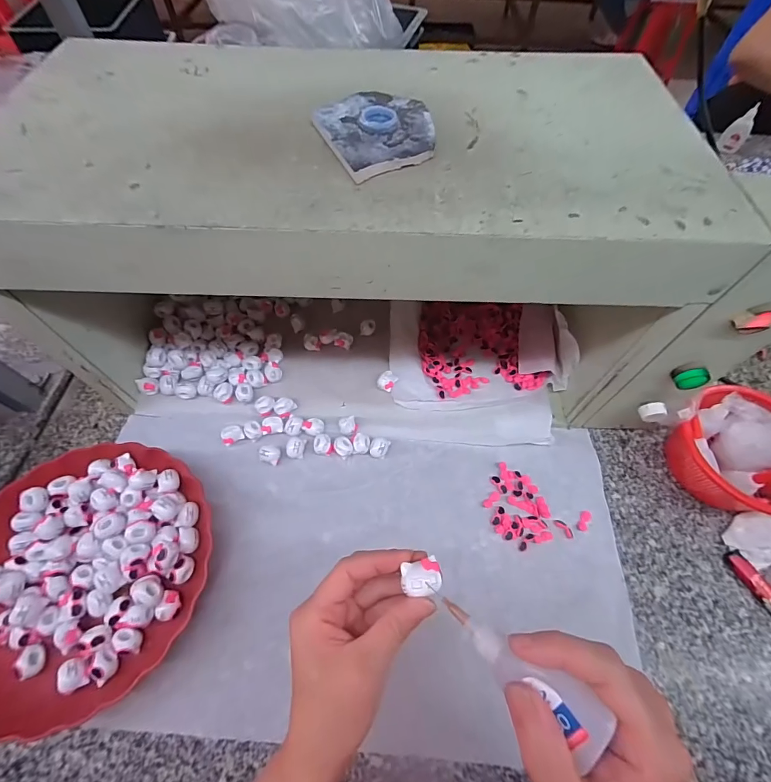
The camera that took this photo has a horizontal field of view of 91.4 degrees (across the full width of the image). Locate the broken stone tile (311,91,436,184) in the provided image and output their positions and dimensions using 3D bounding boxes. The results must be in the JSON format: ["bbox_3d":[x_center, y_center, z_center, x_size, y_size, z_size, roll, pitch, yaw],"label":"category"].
[{"bbox_3d":[-0.005,-0.204,0.291,0.086,0.007,0.102,-20,63,-13],"label":"broken stone tile"}]

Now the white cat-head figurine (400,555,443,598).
[{"bbox_3d":[0.024,0.118,0.239,0.024,0.005,0.020,-6,61,-5],"label":"white cat-head figurine"}]

